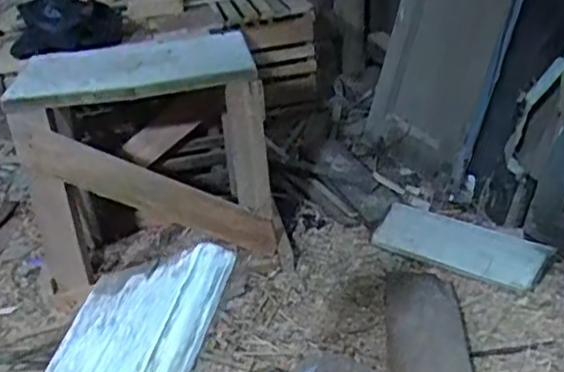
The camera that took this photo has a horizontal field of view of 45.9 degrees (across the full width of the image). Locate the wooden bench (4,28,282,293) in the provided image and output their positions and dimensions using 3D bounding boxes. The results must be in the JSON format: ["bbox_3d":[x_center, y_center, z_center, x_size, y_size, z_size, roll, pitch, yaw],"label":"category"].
[{"bbox_3d":[-0.210,-0.059,1.048,0.347,0.289,0.264,-10,29,-9],"label":"wooden bench"}]

